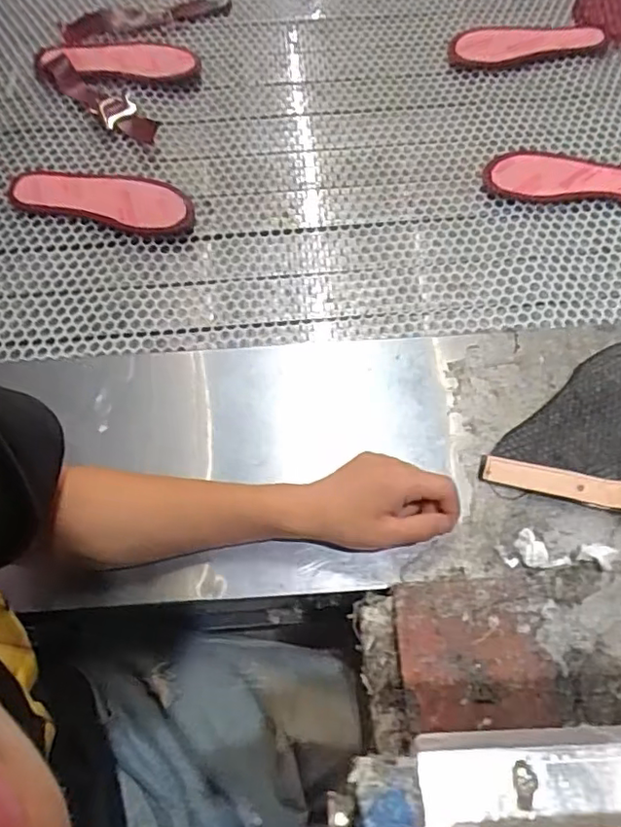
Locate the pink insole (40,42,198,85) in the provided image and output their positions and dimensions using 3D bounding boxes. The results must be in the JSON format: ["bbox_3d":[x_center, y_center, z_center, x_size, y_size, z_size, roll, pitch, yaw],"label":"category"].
[{"bbox_3d":[-0.264,-0.493,0.835,0.219,0.016,0.088,4,63,1],"label":"pink insole"}]

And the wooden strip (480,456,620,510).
[{"bbox_3d":[0.260,0.065,0.516,0.219,0.035,0.026,4,59,33],"label":"wooden strip"}]

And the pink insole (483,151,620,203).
[{"bbox_3d":[0.329,-0.290,0.744,0.223,0.013,0.084,1,64,0],"label":"pink insole"}]

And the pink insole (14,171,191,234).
[{"bbox_3d":[-0.251,-0.264,0.736,0.231,0.010,0.081,14,65,7],"label":"pink insole"}]

